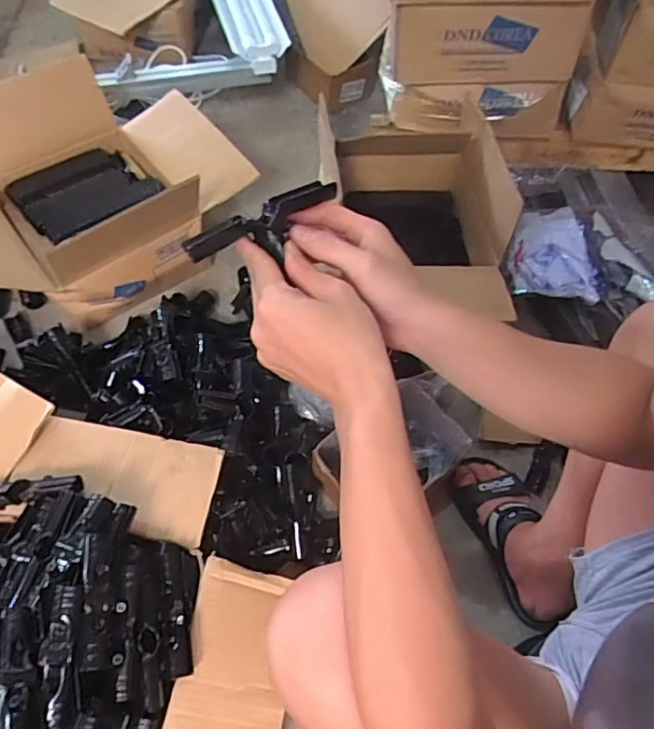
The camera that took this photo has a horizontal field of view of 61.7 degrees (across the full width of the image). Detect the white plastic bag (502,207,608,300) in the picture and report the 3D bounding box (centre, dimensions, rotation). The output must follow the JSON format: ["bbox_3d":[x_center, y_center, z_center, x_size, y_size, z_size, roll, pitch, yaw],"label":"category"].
[{"bbox_3d":[0.436,-0.207,1.023,0.184,0.094,0.188,26,60,11],"label":"white plastic bag"}]

